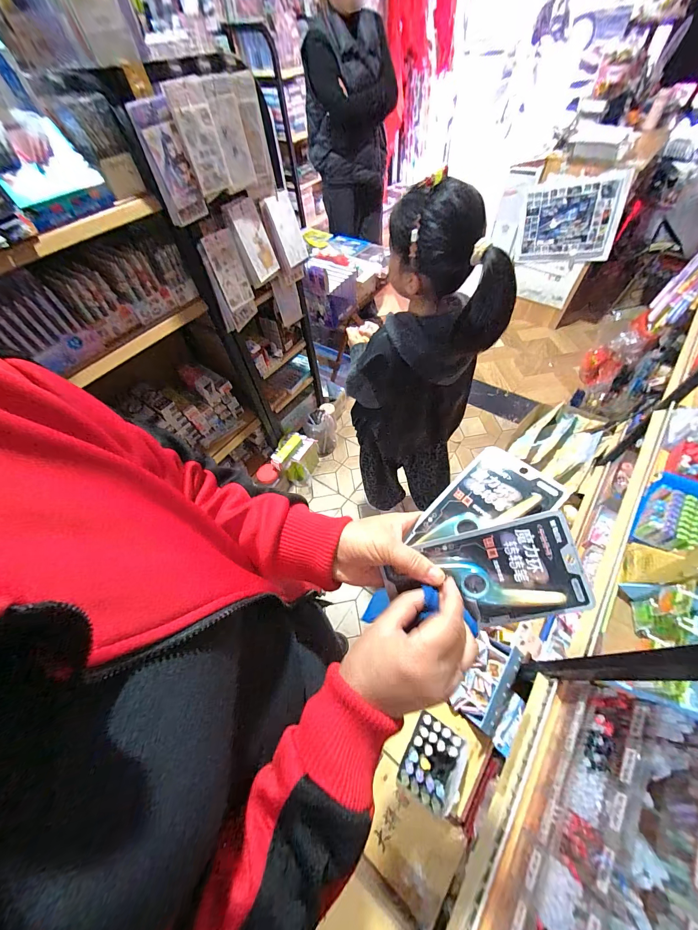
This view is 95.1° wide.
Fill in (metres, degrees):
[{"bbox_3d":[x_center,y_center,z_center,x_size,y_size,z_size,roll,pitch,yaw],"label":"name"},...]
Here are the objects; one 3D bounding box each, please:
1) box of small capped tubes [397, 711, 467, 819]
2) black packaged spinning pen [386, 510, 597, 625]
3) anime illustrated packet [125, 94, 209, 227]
[{"bbox_3d":[0.210,0.742,0.797,0.130,0.085,0.173,26,62,20],"label":"box of small capped tubes"},{"bbox_3d":[0.121,0.106,0.294,0.169,0.017,0.086,-18,85,14],"label":"black packaged spinning pen"},{"bbox_3d":[-0.420,-0.704,0.754,0.096,0.207,0.035,-29,58,-14],"label":"anime illustrated packet"}]

